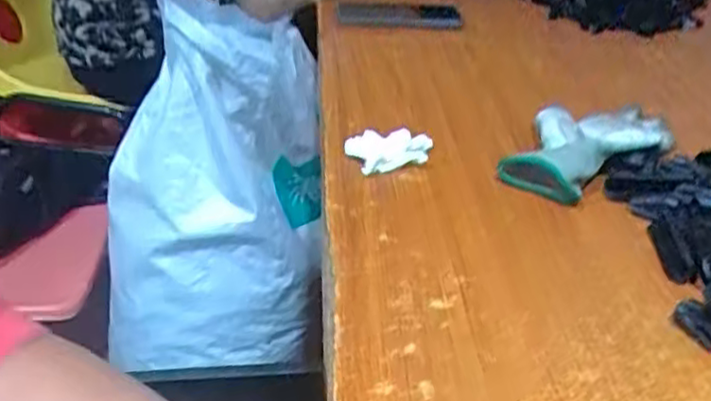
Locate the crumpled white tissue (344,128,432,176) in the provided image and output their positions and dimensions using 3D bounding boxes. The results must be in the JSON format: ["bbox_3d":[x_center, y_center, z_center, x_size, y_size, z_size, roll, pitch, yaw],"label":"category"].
[{"bbox_3d":[0.028,-0.042,0.596,0.072,0.022,0.059,4,31,3],"label":"crumpled white tissue"}]

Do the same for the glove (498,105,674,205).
[{"bbox_3d":[0.208,-0.055,0.617,0.226,0.043,0.097,-20,38,-33],"label":"glove"}]

